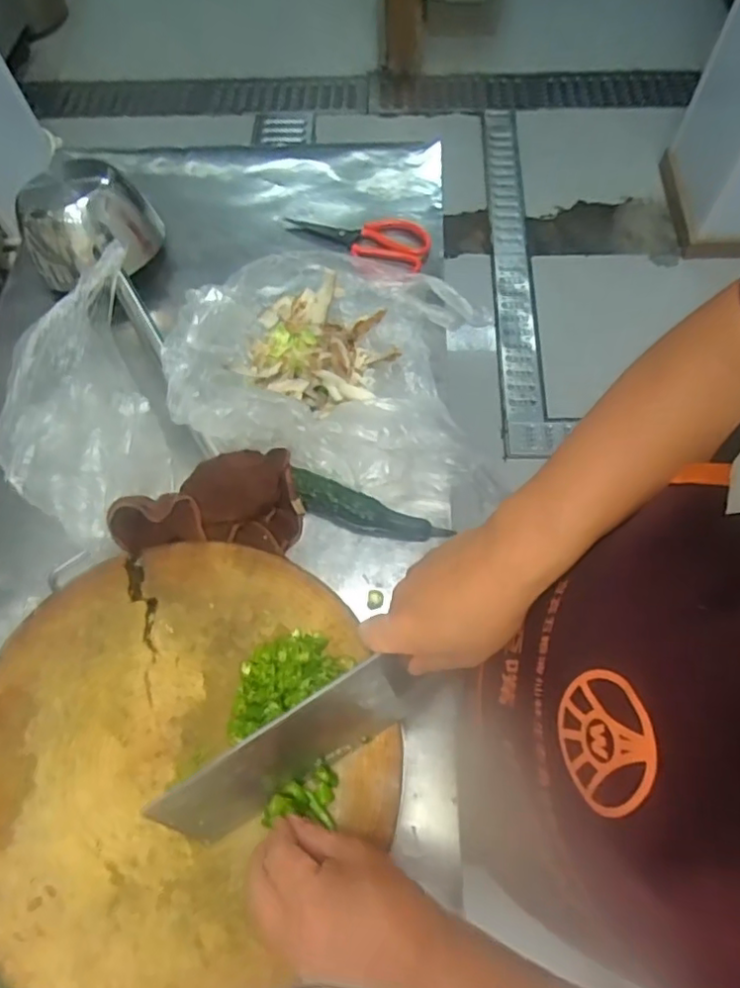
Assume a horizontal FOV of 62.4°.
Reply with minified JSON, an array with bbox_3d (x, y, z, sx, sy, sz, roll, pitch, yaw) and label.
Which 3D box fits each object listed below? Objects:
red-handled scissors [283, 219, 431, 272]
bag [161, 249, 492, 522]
[{"bbox_3d":[-0.016,-0.352,0.827,0.197,0.021,0.083,17,67,10],"label":"red-handled scissors"},{"bbox_3d":[-0.045,-0.156,0.679,0.347,0.118,0.286,12,66,8],"label":"bag"}]

